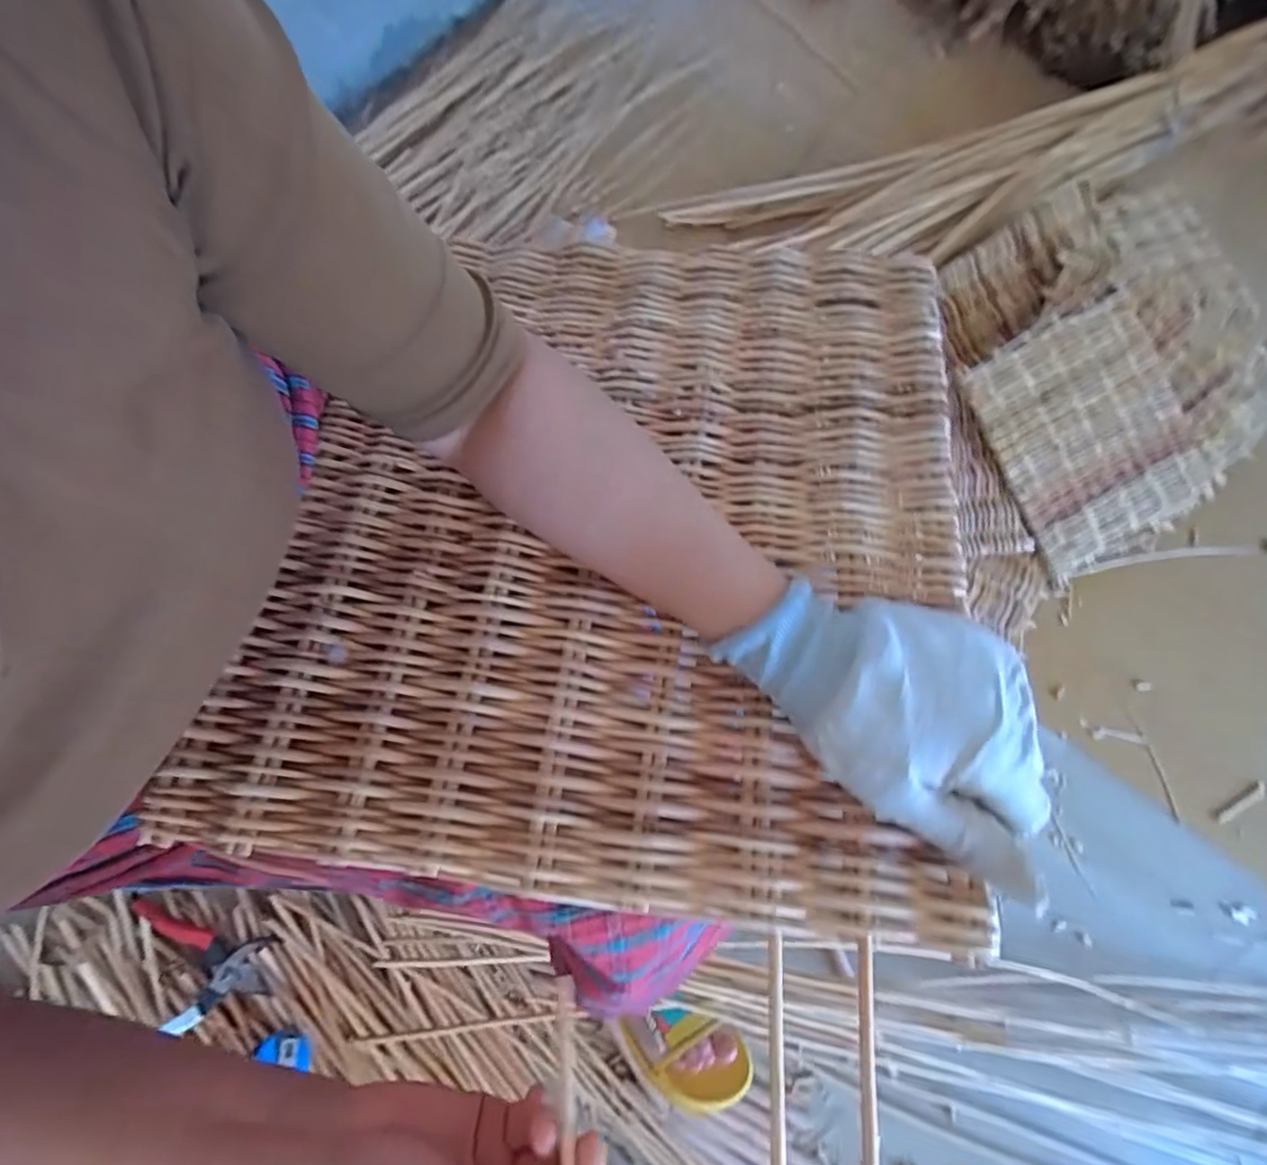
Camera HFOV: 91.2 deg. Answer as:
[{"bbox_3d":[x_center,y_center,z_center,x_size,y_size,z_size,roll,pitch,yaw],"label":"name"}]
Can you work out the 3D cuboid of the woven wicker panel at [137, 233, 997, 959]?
[{"bbox_3d":[-0.009,-0.052,0.382,0.387,0.015,0.442,7,66,5],"label":"woven wicker panel"}]

